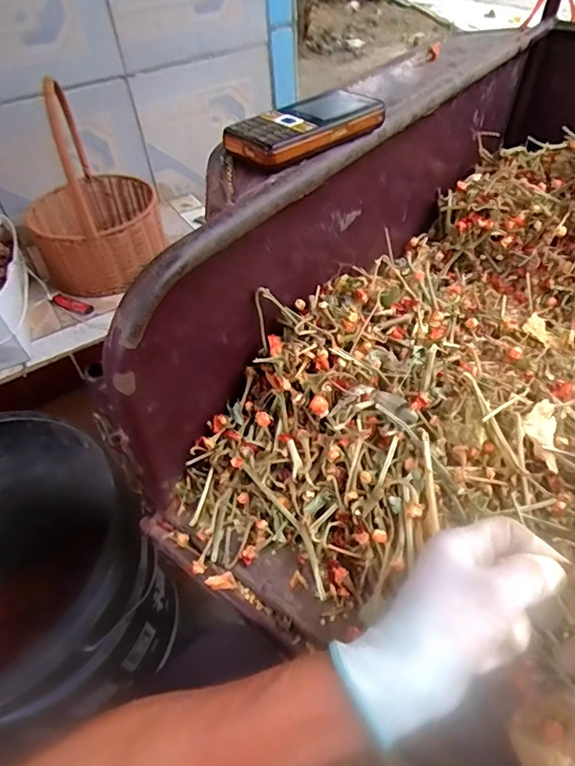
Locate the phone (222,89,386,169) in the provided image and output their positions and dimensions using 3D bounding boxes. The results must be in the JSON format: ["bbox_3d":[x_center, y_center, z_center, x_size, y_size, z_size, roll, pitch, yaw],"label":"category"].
[{"bbox_3d":[0.013,-0.204,0.381,0.125,0.023,0.056,-37,56,-25],"label":"phone"}]

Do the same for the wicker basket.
[{"bbox_3d":[-0.352,-0.329,0.846,0.234,0.291,0.228,-28,53,-19],"label":"wicker basket"}]

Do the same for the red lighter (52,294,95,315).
[{"bbox_3d":[-0.378,-0.139,0.851,0.068,0.009,0.025,20,48,-13],"label":"red lighter"}]

